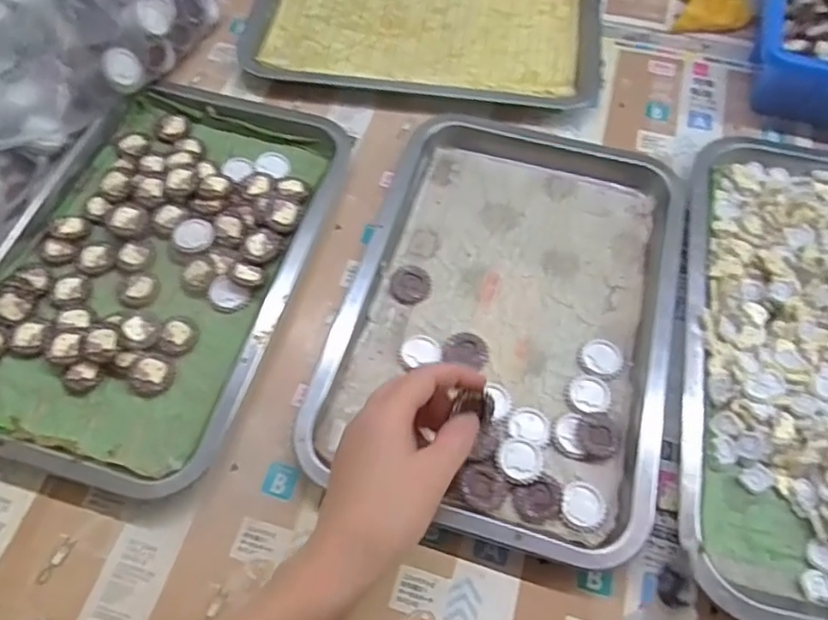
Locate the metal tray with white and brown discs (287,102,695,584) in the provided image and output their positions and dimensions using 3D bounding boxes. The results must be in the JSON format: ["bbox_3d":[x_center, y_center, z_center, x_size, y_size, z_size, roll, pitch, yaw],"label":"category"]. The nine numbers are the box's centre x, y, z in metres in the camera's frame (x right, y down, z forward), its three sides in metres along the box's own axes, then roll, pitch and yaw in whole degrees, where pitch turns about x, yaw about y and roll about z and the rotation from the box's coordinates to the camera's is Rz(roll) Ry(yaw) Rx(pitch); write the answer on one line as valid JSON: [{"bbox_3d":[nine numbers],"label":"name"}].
[{"bbox_3d":[0.064,-0.006,0.427,0.210,0.021,0.304,13,61,7],"label":"metal tray with white and brown discs"}]

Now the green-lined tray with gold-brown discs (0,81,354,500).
[{"bbox_3d":[-0.181,-0.039,0.443,0.206,0.024,0.310,15,61,8],"label":"green-lined tray with gold-brown discs"}]

